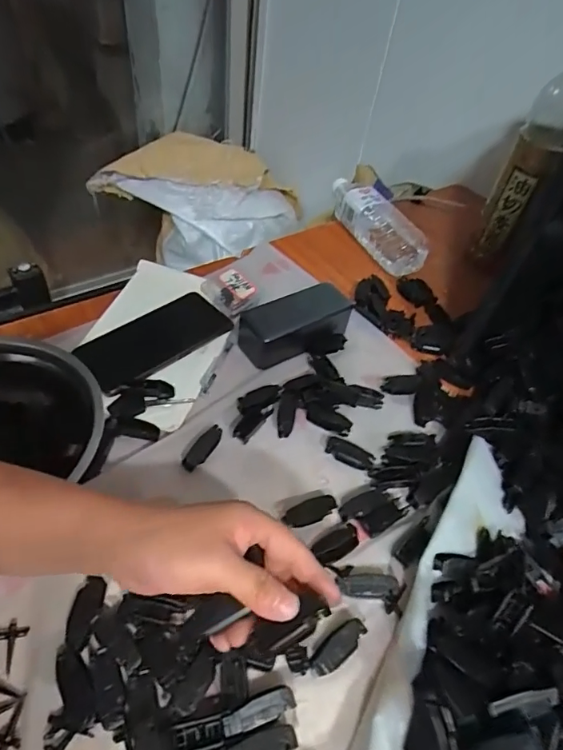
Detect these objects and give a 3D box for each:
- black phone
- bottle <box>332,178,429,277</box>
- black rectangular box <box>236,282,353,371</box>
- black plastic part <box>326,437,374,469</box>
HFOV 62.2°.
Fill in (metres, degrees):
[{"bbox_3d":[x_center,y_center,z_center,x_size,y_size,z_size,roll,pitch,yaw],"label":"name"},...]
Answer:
[{"bbox_3d":[-0.139,-0.042,0.522,0.161,0.007,0.079,-33,58,-29],"label":"black phone"},{"bbox_3d":[0.140,-0.232,0.701,0.073,0.055,0.190,-11,53,-18],"label":"bottle"},{"bbox_3d":[0.018,-0.062,0.546,0.129,0.047,0.061,-18,55,-22],"label":"black rectangular box"},{"bbox_3d":[0.067,0.077,0.461,0.047,0.014,0.018,17,49,11],"label":"black plastic part"}]

